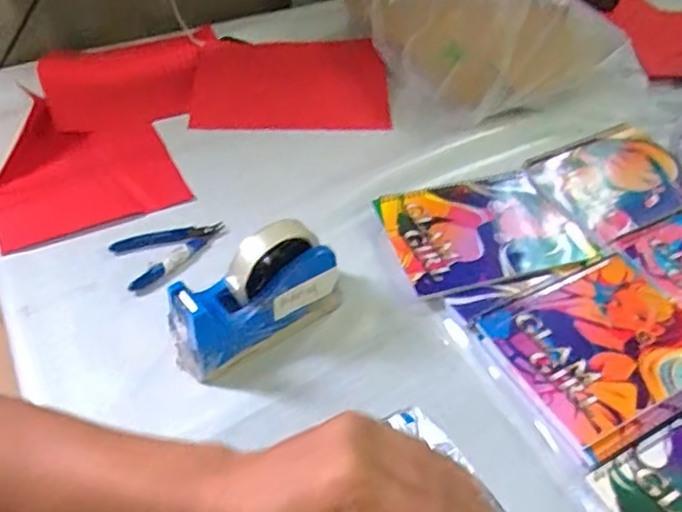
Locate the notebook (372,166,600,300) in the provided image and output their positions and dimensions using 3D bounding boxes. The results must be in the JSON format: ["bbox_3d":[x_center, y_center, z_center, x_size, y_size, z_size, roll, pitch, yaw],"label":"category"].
[{"bbox_3d":[0.153,-0.034,0.686,0.202,0.011,0.156,-11,48,-12],"label":"notebook"}]

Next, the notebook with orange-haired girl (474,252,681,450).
[{"bbox_3d":[0.251,0.079,0.589,0.193,0.008,0.148,-22,51,-21],"label":"notebook with orange-haired girl"}]

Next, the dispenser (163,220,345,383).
[{"bbox_3d":[-0.076,0.032,0.559,0.166,0.105,0.057,-25,53,-23],"label":"dispenser"}]

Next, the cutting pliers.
[{"bbox_3d":[-0.181,-0.005,0.658,0.115,0.008,0.070,-17,50,-17],"label":"cutting pliers"}]

